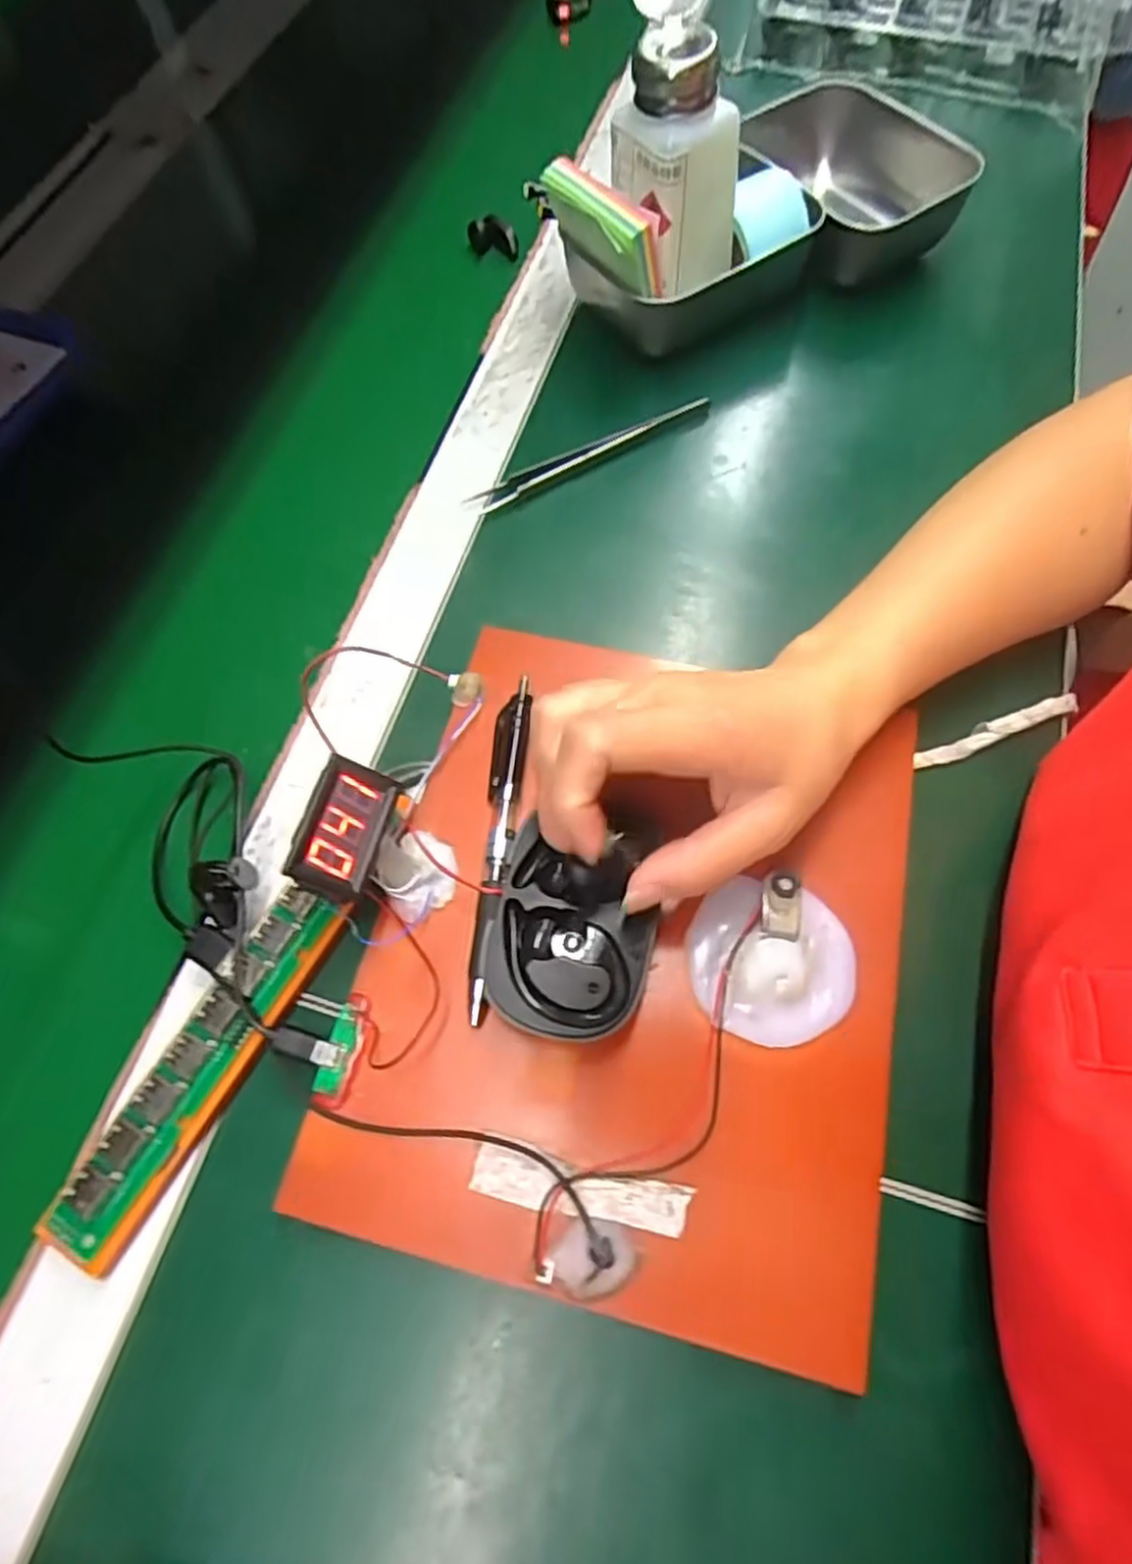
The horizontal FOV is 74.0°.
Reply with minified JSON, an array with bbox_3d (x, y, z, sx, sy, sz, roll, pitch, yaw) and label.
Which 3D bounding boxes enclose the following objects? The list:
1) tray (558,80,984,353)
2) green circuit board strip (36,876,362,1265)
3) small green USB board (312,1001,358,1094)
[{"bbox_3d":[0.118,-0.339,0.463,0.251,0.062,0.139,-21,66,-7],"label":"tray"},{"bbox_3d":[-0.134,0.104,0.281,0.029,0.007,0.143,35,70,-9],"label":"green circuit board strip"},{"bbox_3d":[-0.085,0.100,0.282,0.010,0.004,0.032,13,66,8],"label":"small green USB board"}]

